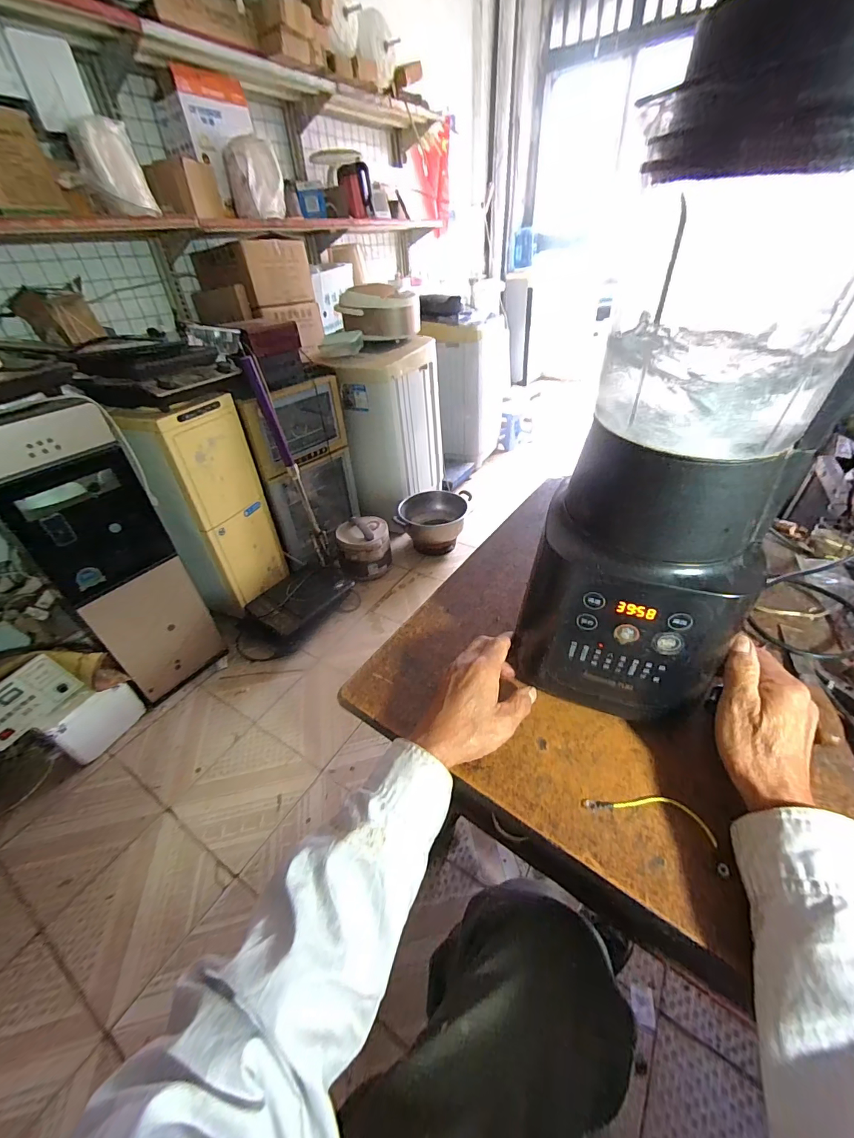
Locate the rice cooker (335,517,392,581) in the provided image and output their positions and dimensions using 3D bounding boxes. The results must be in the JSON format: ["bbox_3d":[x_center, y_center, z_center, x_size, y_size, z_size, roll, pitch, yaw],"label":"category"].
[{"bbox_3d":[-0.275,-0.098,1.828,0.227,0.213,0.203,-12,39,-10],"label":"rice cooker"}]

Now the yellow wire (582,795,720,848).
[{"bbox_3d":[0.191,0.209,0.362,0.105,0.009,0.026,8,40,15],"label":"yellow wire"}]

